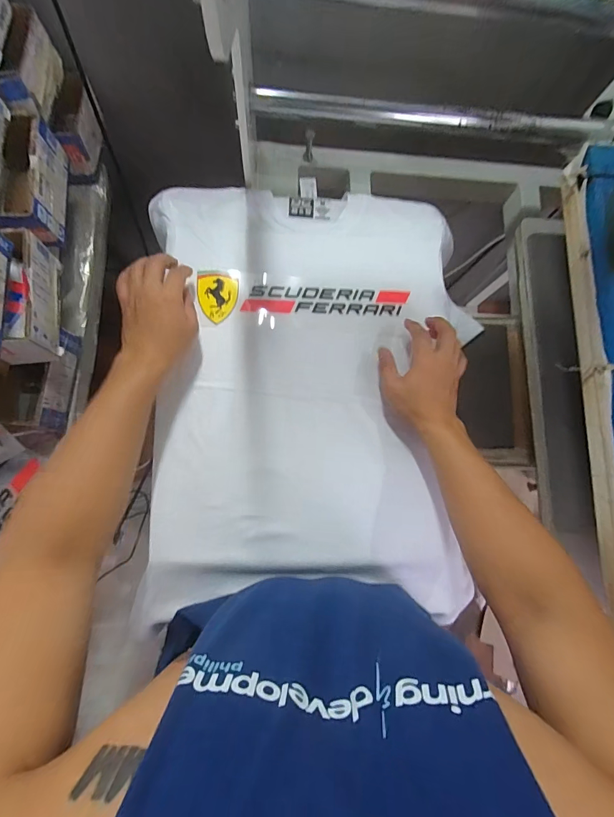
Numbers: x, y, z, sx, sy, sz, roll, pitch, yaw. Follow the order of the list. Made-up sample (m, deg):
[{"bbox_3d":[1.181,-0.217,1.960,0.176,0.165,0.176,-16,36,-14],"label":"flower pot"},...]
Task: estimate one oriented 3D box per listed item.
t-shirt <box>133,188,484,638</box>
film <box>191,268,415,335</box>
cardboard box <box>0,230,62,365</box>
[{"bbox_3d":[0.005,-0.034,0.519,0.435,0.030,0.593,0,81,-4],"label":"t-shirt"},{"bbox_3d":[0.000,-0.153,0.538,0.309,0.006,0.083,3,81,-5],"label":"film"},{"bbox_3d":[-0.390,-0.152,0.508,0.066,0.075,0.161,-4,80,-8],"label":"cardboard box"}]

